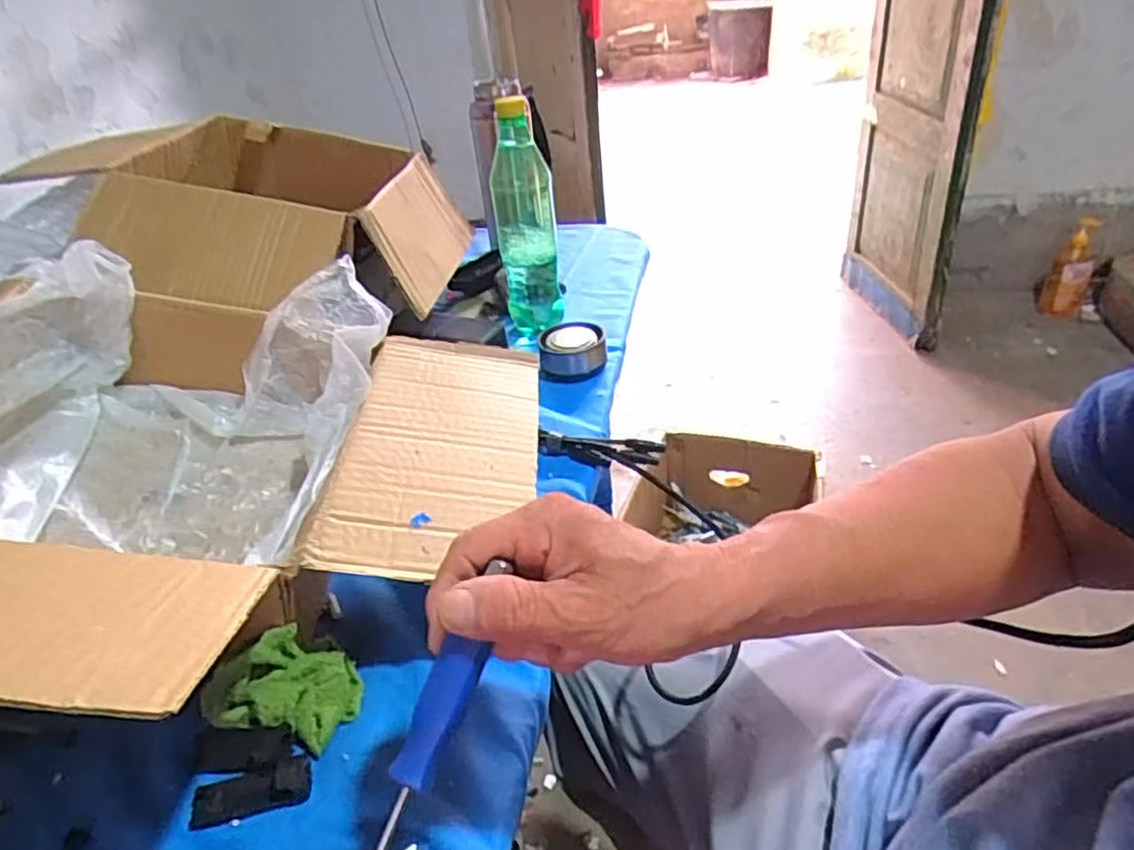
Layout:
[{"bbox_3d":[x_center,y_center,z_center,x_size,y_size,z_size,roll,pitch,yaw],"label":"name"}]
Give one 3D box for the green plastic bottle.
[{"bbox_3d":[-0.041,-0.214,0.735,0.068,0.224,0.053,-7,34,0],"label":"green plastic bottle"}]

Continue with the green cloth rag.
[{"bbox_3d":[-0.158,0.143,0.393,0.075,0.040,0.054,3,34,11],"label":"green cloth rag"}]

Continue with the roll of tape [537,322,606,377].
[{"bbox_3d":[0.005,-0.073,0.690,0.062,0.033,0.062,-5,34,3],"label":"roll of tape"}]

